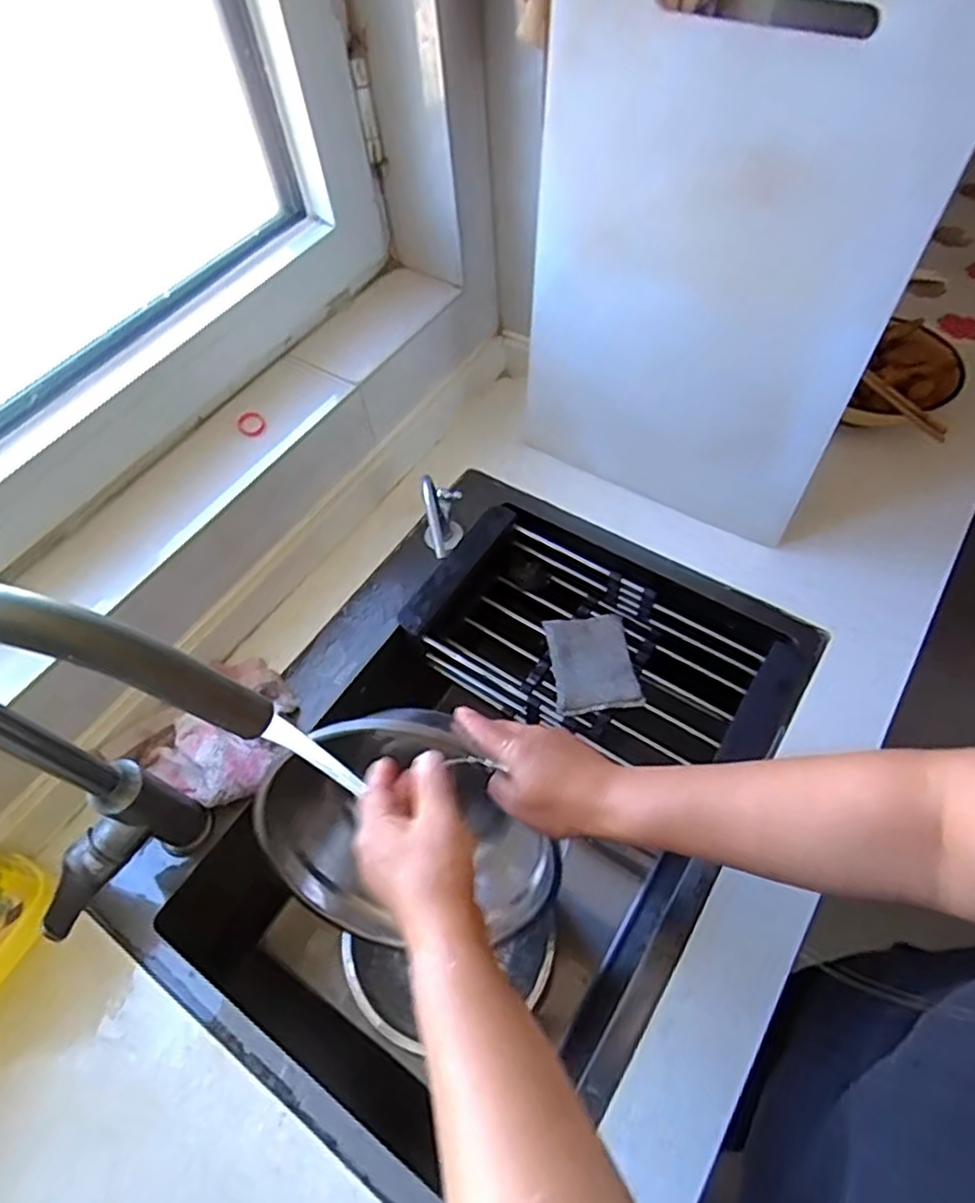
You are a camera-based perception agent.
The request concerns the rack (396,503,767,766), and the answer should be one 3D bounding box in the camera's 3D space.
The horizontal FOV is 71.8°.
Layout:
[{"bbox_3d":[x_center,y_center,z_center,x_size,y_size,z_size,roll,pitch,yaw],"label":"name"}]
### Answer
[{"bbox_3d":[0.097,0.051,0.727,0.338,0.084,0.196,29,65,20],"label":"rack"}]

